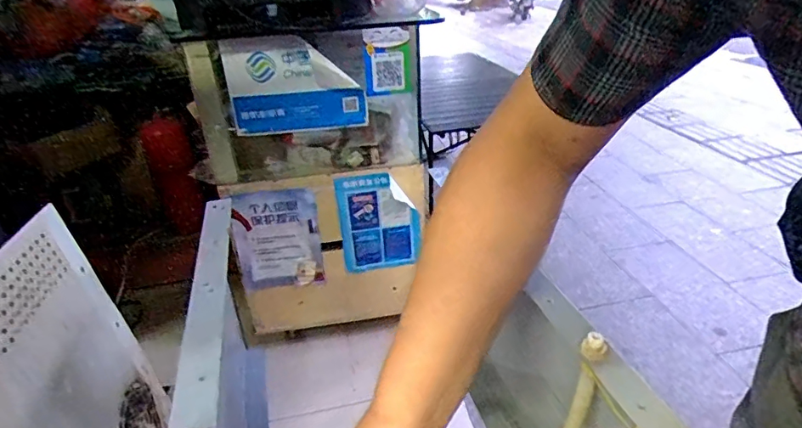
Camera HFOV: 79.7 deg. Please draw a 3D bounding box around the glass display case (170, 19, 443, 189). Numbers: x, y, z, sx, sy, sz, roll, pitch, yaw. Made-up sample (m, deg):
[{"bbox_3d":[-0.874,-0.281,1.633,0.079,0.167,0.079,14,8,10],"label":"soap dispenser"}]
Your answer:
[{"bbox_3d":[-0.214,-0.273,1.135,0.504,0.334,0.219,-8,30,-8],"label":"glass display case"}]

